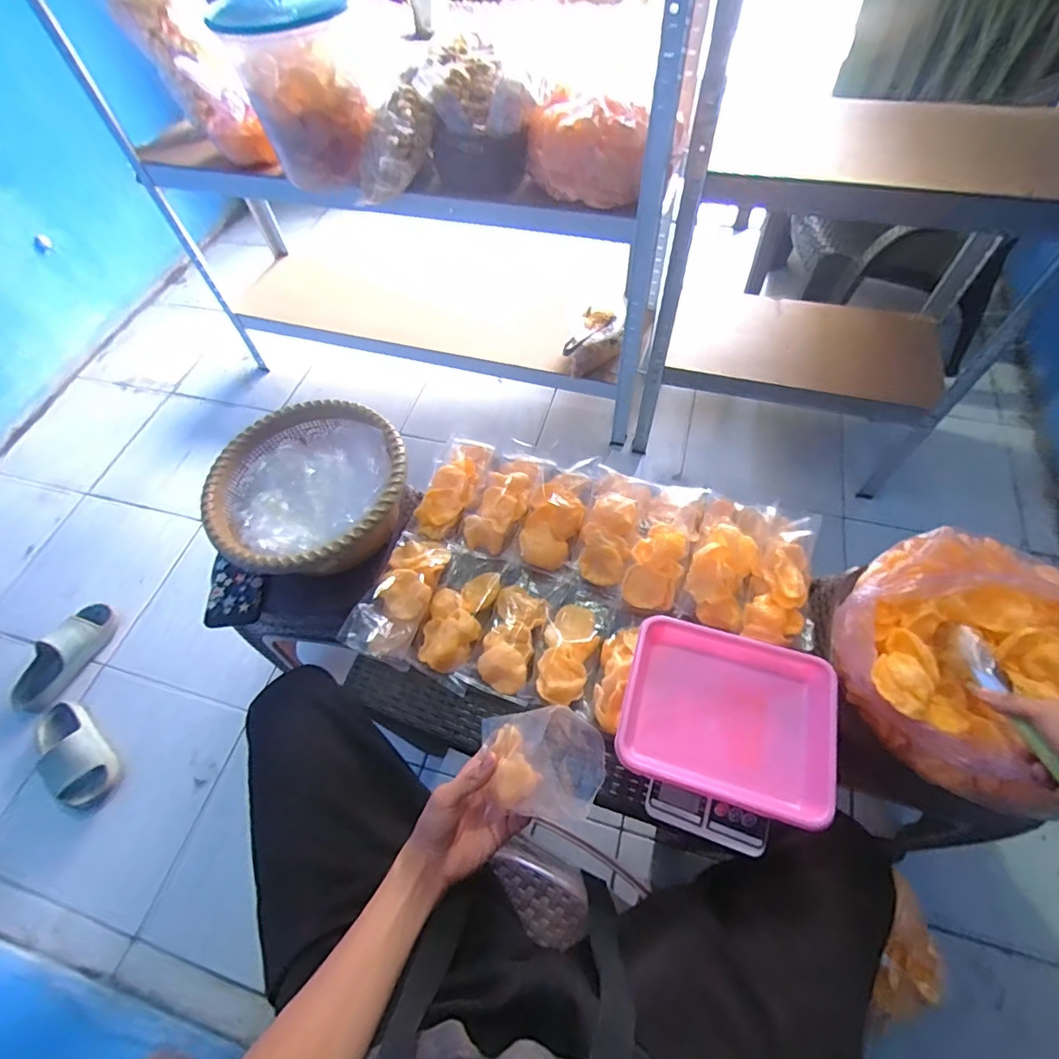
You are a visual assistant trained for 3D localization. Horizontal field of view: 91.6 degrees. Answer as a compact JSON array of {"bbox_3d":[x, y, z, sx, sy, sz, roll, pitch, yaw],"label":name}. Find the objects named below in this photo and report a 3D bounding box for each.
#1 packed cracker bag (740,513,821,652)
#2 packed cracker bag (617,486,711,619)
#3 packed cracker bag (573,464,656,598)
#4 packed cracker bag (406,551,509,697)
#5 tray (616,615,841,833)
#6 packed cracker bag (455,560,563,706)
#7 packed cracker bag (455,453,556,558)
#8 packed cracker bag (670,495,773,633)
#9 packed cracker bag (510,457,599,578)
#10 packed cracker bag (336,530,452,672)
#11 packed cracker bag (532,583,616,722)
[{"bbox_3d":[0.349,0.060,0.690,0.093,0.056,0.202,18,63,14],"label":"packed cracker bag"},{"bbox_3d":[0.195,0.009,0.722,0.082,0.067,0.220,17,62,14],"label":"packed cracker bag"},{"bbox_3d":[0.120,-0.013,0.743,0.086,0.054,0.178,16,62,13],"label":"packed cracker bag"},{"bbox_3d":[-0.097,0.117,0.708,0.084,0.029,0.186,13,61,12],"label":"packed cracker bag"},{"bbox_3d":[0.224,0.213,0.597,0.220,0.052,0.181,14,61,12],"label":"tray"},{"bbox_3d":[-0.015,0.132,0.692,0.097,0.037,0.183,20,63,15],"label":"packed cracker bag"},{"bbox_3d":[-0.034,-0.046,0.779,0.096,0.050,0.183,15,62,12],"label":"packed cracker bag"},{"bbox_3d":[0.274,0.033,0.704,0.099,0.060,0.201,19,63,15],"label":"packed cracker bag"},{"bbox_3d":[0.042,-0.028,0.761,0.085,0.062,0.181,17,62,14],"label":"packed cracker bag"},{"bbox_3d":[-0.172,0.082,0.697,0.087,0.049,0.195,10,61,10],"label":"packed cracker bag"},{"bbox_3d":[0.057,0.147,0.679,0.083,0.047,0.182,16,62,13],"label":"packed cracker bag"}]

